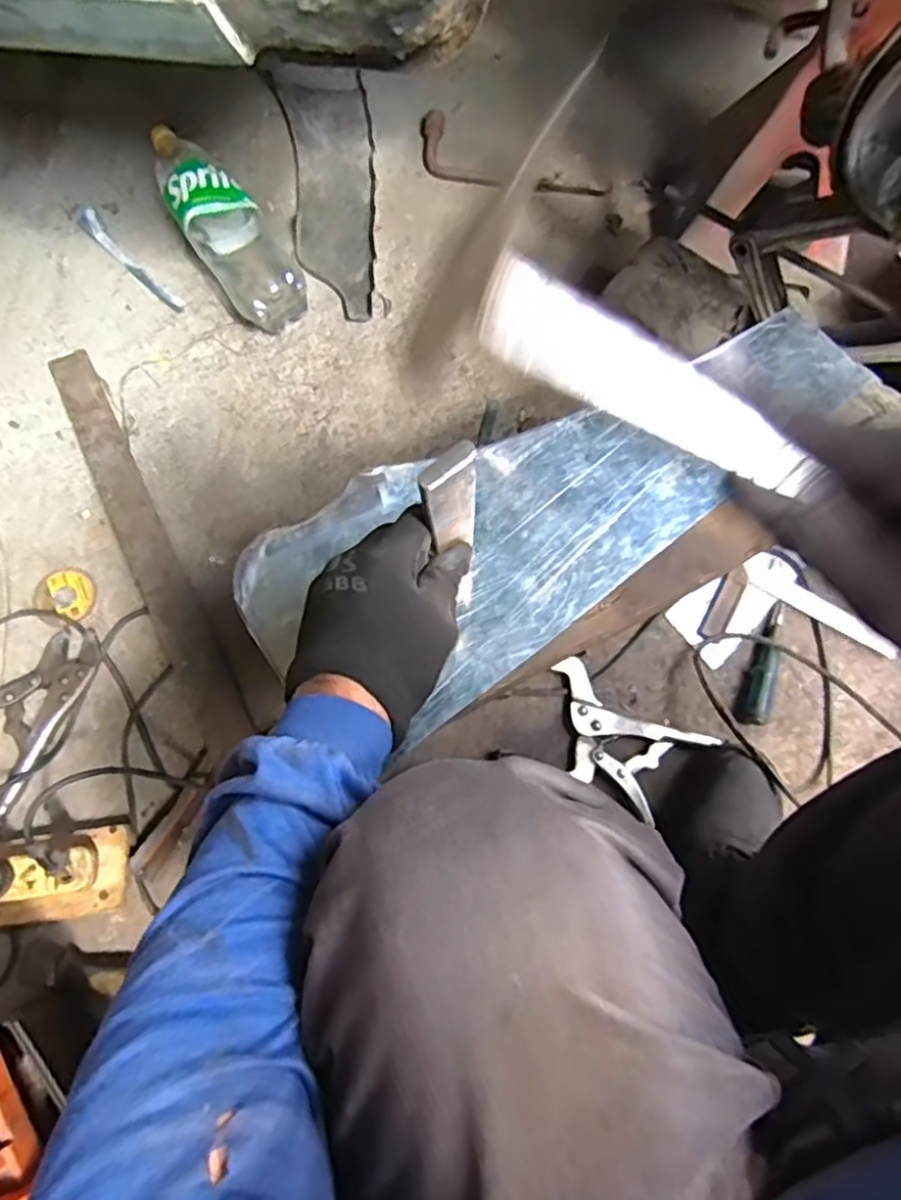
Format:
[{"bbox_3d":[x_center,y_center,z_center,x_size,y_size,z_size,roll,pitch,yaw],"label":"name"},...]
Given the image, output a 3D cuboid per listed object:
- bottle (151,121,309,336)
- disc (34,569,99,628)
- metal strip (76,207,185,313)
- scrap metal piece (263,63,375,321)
[{"bbox_3d":[-0.295,-0.496,0.899,0.102,0.085,0.331,-30,75,-10],"label":"bottle"},{"bbox_3d":[-0.441,-0.004,0.795,0.066,0.006,0.065,0,72,-1],"label":"disc"},{"bbox_3d":[-0.426,-0.451,0.919,0.025,0.018,0.200,-42,78,-13],"label":"metal strip"},{"bbox_3d":[-0.164,-0.589,0.971,0.126,0.015,0.433,-10,73,-5],"label":"scrap metal piece"}]

